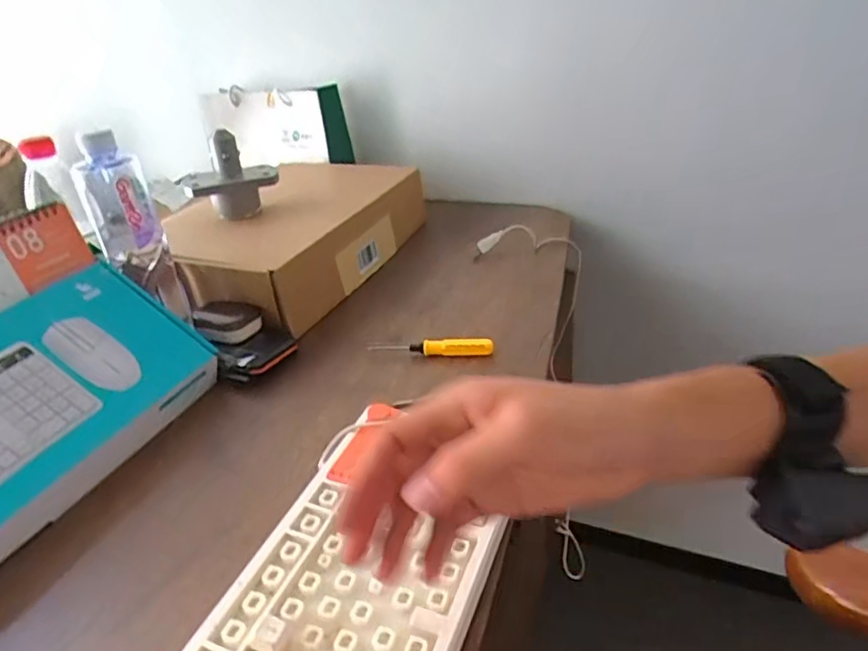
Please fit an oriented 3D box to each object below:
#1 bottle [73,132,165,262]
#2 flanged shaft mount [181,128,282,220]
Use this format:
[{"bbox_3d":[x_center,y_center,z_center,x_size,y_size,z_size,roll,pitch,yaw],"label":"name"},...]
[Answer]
[{"bbox_3d":[-0.320,-0.128,0.603,0.063,0.121,0.045,-21,34,-25],"label":"bottle"},{"bbox_3d":[-0.254,-0.187,0.749,0.111,0.100,0.066,-10,31,-8],"label":"flanged shaft mount"}]

